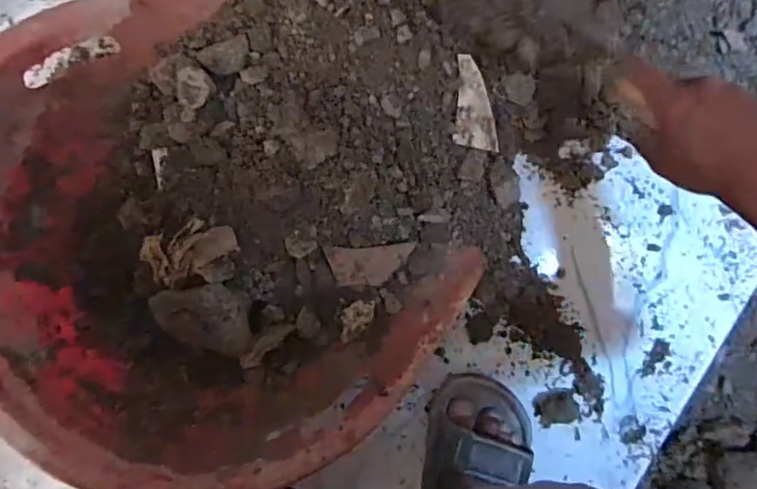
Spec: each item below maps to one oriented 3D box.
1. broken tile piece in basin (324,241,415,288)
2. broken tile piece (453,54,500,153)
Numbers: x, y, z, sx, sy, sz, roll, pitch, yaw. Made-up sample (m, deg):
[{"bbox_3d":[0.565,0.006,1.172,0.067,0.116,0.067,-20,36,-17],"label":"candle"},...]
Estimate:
[{"bbox_3d":[-0.006,0.020,0.537,0.088,0.008,0.040,-8,91,-23],"label":"broken tile piece in basin"},{"bbox_3d":[0.098,-0.138,0.538,0.042,0.008,0.088,7,110,21],"label":"broken tile piece"}]

